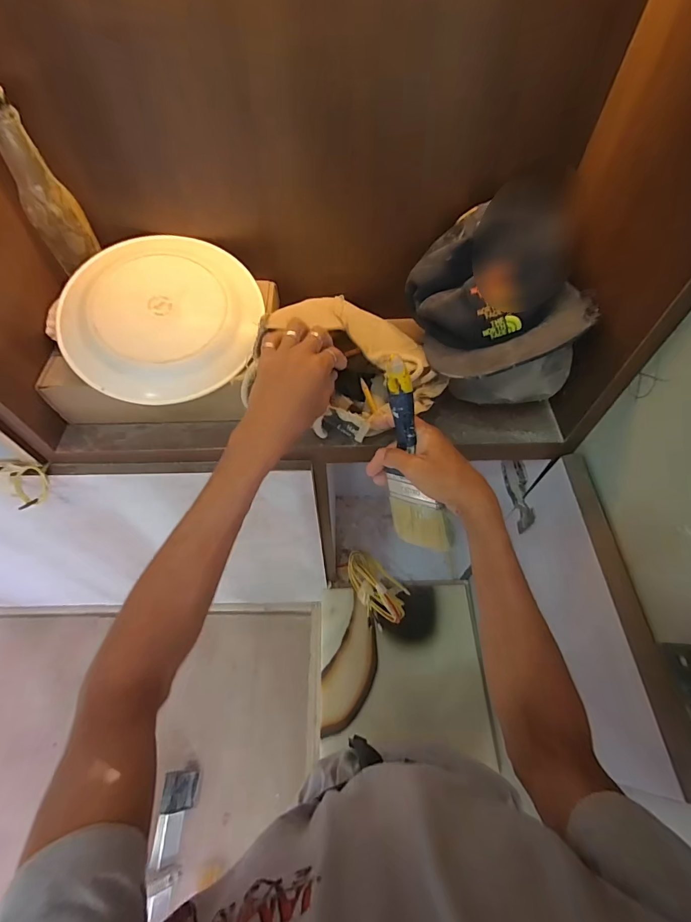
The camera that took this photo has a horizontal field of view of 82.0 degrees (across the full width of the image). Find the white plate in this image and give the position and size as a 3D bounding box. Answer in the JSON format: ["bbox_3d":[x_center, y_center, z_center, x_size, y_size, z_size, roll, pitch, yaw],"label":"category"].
[{"bbox_3d":[-0.215,-0.173,0.472,0.217,0.020,0.205,-6,80,-11],"label":"white plate"}]

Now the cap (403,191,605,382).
[{"bbox_3d":[0.178,-0.191,0.474,0.185,0.115,0.207,-25,72,21],"label":"cap"}]

